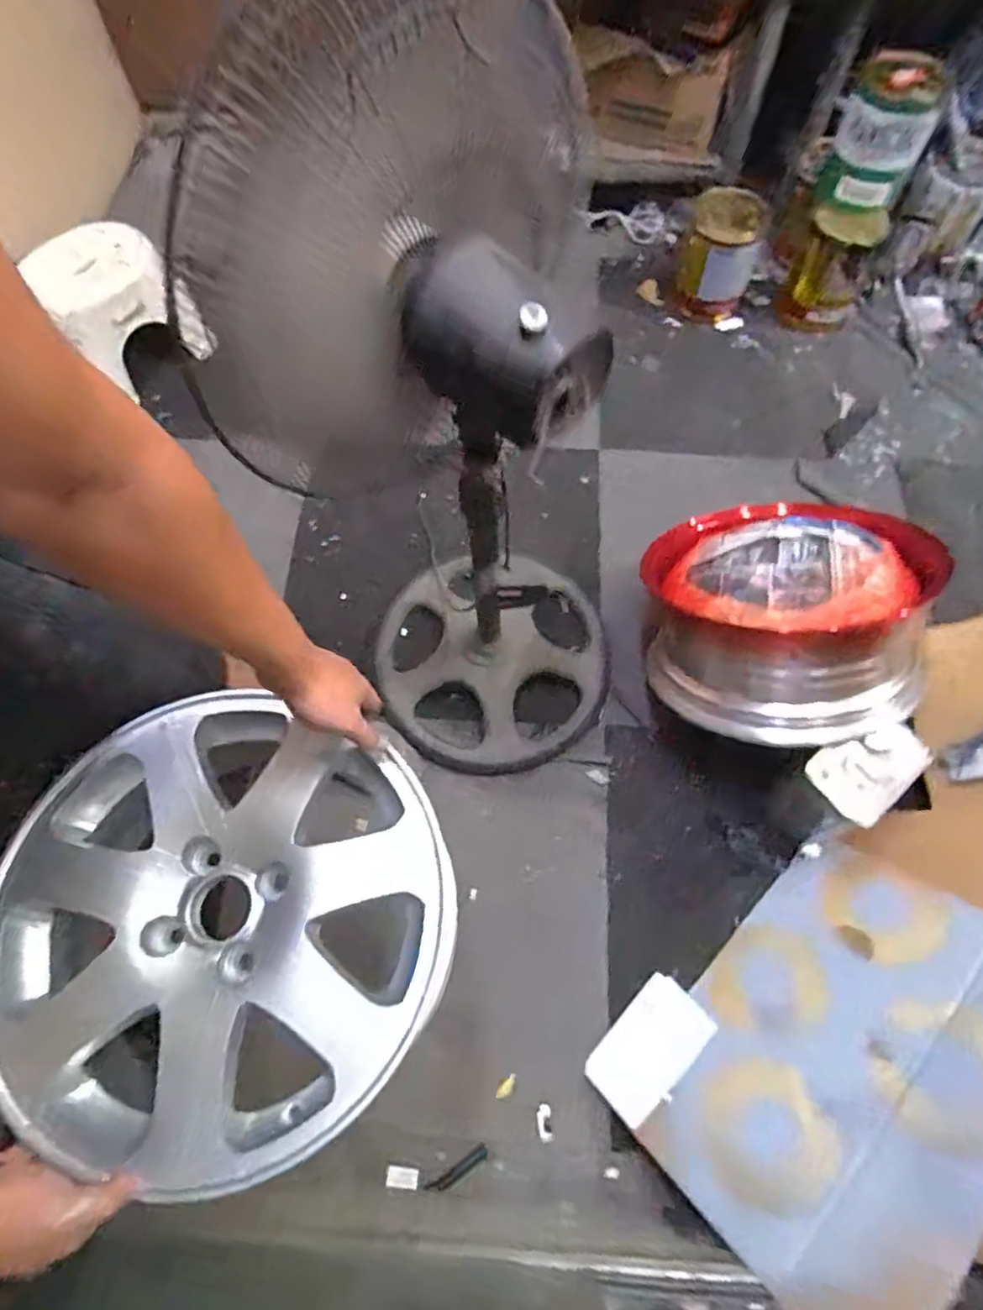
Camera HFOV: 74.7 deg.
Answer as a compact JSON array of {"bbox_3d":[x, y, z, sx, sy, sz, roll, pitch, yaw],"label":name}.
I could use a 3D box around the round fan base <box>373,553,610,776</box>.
[{"bbox_3d":[-0.006,0.014,1.120,0.408,0.078,0.368,2,66,3],"label":"round fan base"}]

